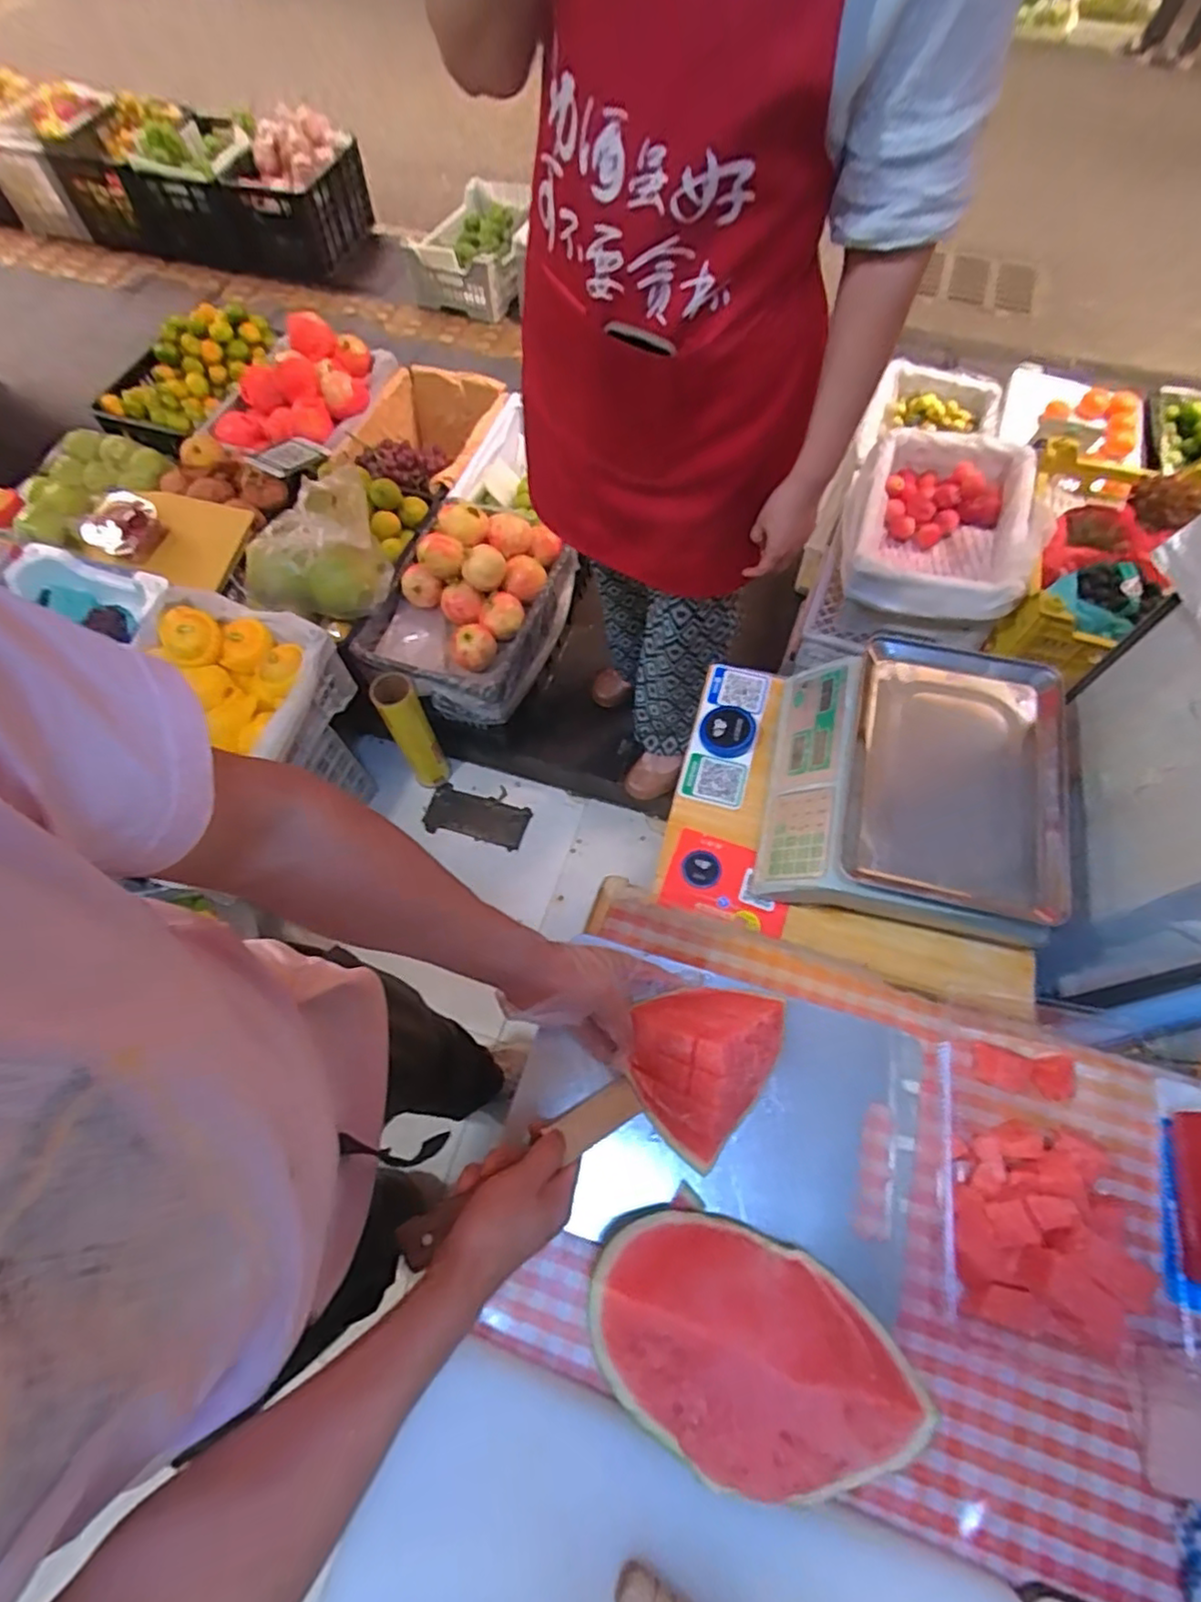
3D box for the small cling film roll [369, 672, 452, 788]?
[{"bbox_3d":[-0.427,-0.151,1.507,0.088,0.373,0.071,-29,67,-12],"label":"small cling film roll"}]

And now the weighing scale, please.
[{"bbox_3d":[0.373,-0.023,0.798,0.302,0.120,0.326,12,66,7],"label":"weighing scale"}]

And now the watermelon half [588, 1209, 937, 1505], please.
[{"bbox_3d":[0.097,0.385,0.455,0.215,0.090,0.139,21,67,11],"label":"watermelon half"}]

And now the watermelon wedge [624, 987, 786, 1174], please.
[{"bbox_3d":[0.085,0.202,0.532,0.116,0.074,0.139,38,71,17],"label":"watermelon wedge"}]

